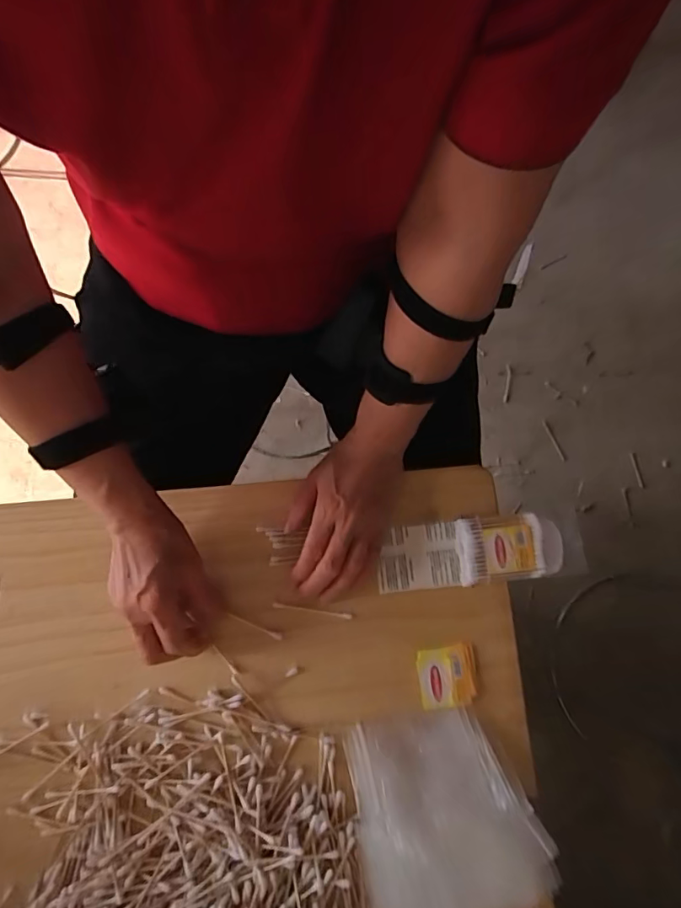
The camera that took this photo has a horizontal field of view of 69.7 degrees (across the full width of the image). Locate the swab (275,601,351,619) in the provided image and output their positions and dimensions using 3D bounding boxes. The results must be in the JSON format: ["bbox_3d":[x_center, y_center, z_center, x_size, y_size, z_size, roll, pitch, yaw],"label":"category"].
[{"bbox_3d":[-0.026,0.143,0.445,0.072,0.004,0.005,9,77,1],"label":"swab"}]

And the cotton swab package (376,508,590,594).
[{"bbox_3d":[0.127,0.088,0.446,0.185,0.017,0.059,-7,77,1],"label":"cotton swab package"}]

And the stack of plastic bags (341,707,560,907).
[{"bbox_3d":[0.084,0.293,0.395,0.140,0.034,0.144,-10,77,-3],"label":"stack of plastic bags"}]

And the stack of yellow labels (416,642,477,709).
[{"bbox_3d":[0.095,0.197,0.431,0.051,0.004,0.049,-7,77,-3],"label":"stack of yellow labels"}]

